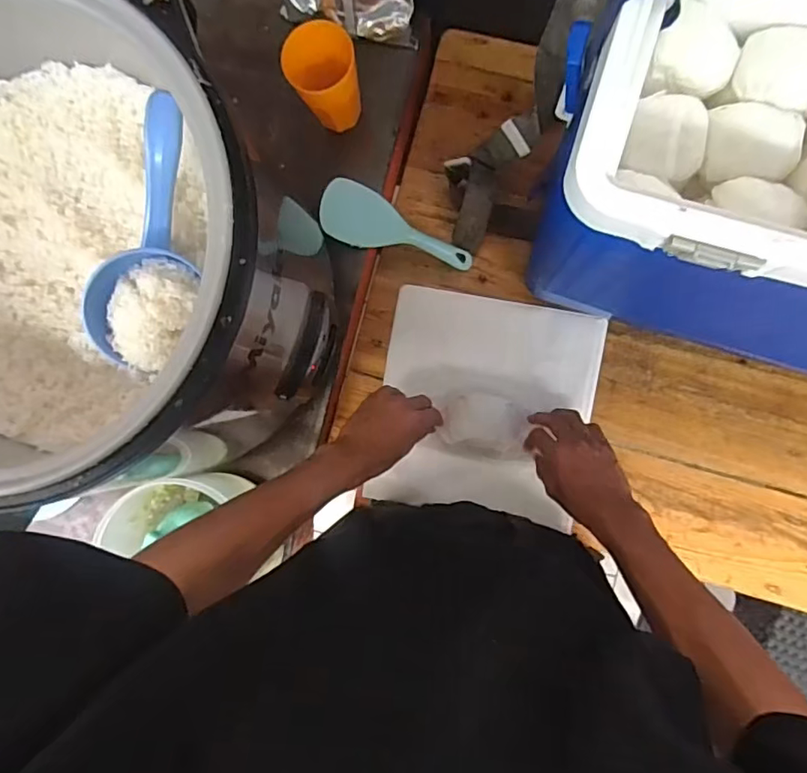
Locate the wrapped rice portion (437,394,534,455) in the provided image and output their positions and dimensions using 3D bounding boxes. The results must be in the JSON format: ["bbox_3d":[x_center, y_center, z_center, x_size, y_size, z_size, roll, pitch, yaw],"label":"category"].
[{"bbox_3d":[0.098,0.044,0.681,0.098,0.037,0.070,7,88,5],"label":"wrapped rice portion"}]

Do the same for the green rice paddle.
[{"bbox_3d":[-0.006,-0.184,0.675,0.191,0.013,0.065,17,89,-19],"label":"green rice paddle"}]

